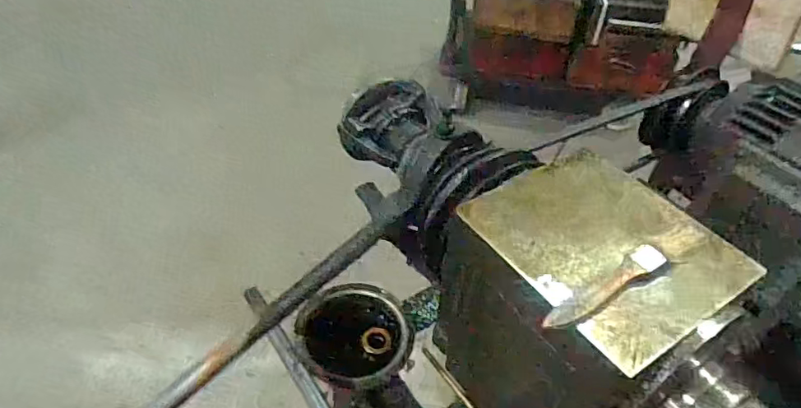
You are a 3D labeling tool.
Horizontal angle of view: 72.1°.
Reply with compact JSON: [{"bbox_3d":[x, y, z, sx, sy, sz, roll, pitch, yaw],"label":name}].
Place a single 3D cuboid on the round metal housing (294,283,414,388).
[{"bbox_3d":[-0.056,0.153,0.642,0.129,0.060,0.111,-9,81,-15],"label":"round metal housing"}]

